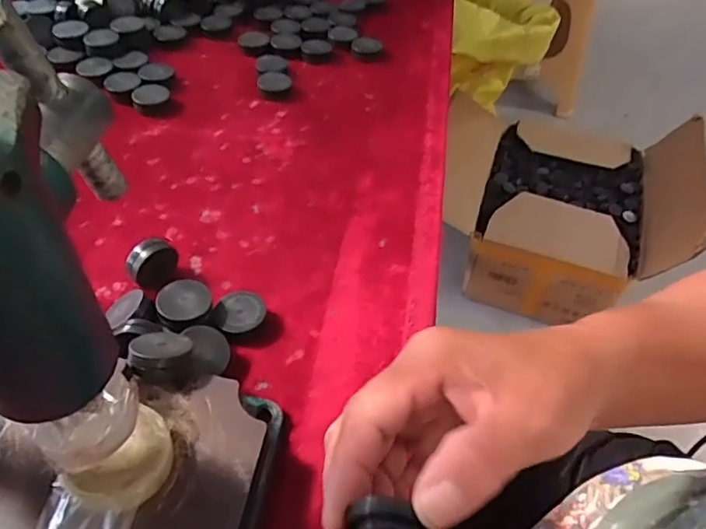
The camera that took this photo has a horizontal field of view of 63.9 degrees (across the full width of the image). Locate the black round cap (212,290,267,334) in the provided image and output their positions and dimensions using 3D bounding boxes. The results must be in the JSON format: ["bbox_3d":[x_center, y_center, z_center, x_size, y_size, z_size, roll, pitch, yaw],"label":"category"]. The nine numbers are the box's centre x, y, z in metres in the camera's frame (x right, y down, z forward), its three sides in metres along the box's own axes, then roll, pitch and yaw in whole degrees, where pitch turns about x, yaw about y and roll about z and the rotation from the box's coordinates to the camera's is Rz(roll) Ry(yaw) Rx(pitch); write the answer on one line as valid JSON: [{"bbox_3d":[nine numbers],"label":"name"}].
[{"bbox_3d":[-0.074,0.033,0.369,0.032,0.014,0.030,3,47,-3],"label":"black round cap"}]

